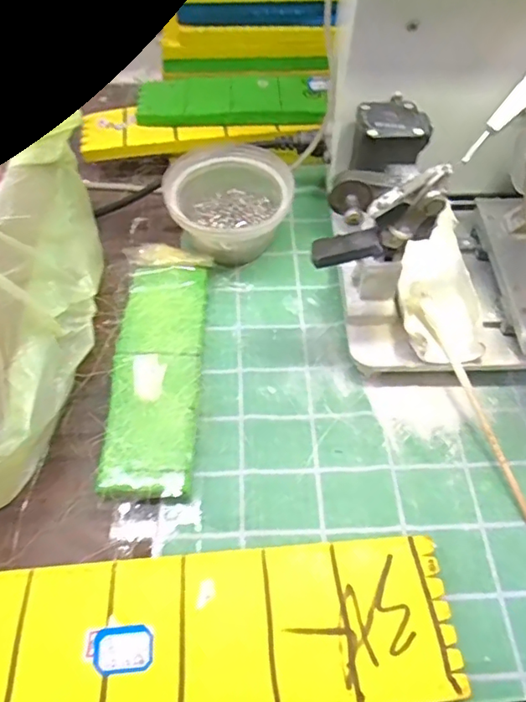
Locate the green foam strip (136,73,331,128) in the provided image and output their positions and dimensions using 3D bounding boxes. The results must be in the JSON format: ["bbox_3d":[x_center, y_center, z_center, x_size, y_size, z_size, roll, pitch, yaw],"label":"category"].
[{"bbox_3d":[-0.026,-0.232,0.516,0.171,0.017,0.067,2,55,0],"label":"green foam strip"}]

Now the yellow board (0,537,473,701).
[{"bbox_3d":[-0.072,0.148,0.282,0.337,0.011,0.075,-4,51,-4],"label":"yellow board"}]

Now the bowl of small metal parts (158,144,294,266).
[{"bbox_3d":[-0.027,-0.117,0.453,0.096,0.067,0.079,2,55,0],"label":"bowl of small metal parts"}]

